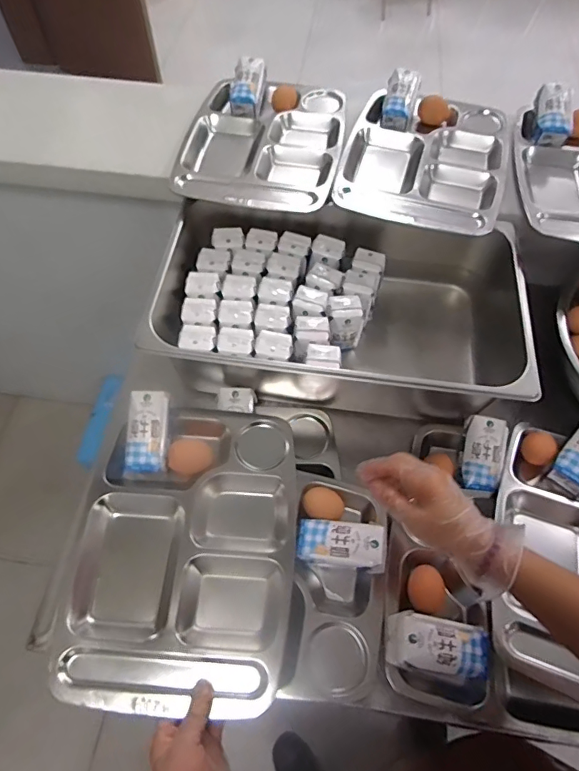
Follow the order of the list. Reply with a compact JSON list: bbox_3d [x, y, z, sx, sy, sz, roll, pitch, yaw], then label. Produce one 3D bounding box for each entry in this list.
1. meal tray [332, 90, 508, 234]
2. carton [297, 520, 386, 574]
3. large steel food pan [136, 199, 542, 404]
[{"bbox_3d":[0.215,-0.359,0.778,0.257,0.043,0.333,13,60,6],"label":"meal tray"},{"bbox_3d":[0.065,0.194,0.582,0.105,0.050,0.054,8,60,3],"label":"carton"},{"bbox_3d":[0.082,-0.125,0.748,0.522,0.134,0.329,7,60,3],"label":"large steel food pan"}]

